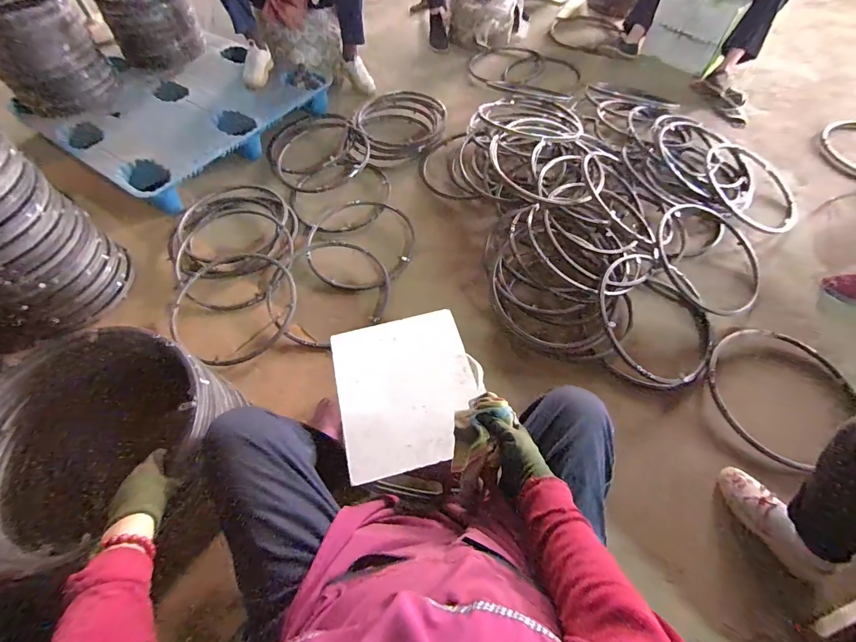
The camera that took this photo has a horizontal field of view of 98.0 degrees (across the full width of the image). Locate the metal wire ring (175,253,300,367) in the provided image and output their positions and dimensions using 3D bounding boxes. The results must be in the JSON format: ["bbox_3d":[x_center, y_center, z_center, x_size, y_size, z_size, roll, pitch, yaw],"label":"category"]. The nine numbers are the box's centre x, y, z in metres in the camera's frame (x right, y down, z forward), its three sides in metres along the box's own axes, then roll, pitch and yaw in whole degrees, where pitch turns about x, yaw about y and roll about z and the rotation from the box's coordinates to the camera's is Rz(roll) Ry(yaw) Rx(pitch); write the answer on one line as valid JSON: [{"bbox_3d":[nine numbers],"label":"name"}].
[{"bbox_3d":[-0.623,-0.067,1.207,0.434,0.024,0.393,30,64,18],"label":"metal wire ring"}]

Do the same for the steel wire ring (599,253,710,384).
[{"bbox_3d":[0.667,-0.018,1.080,0.368,0.050,0.389,4,69,-10],"label":"steel wire ring"}]

